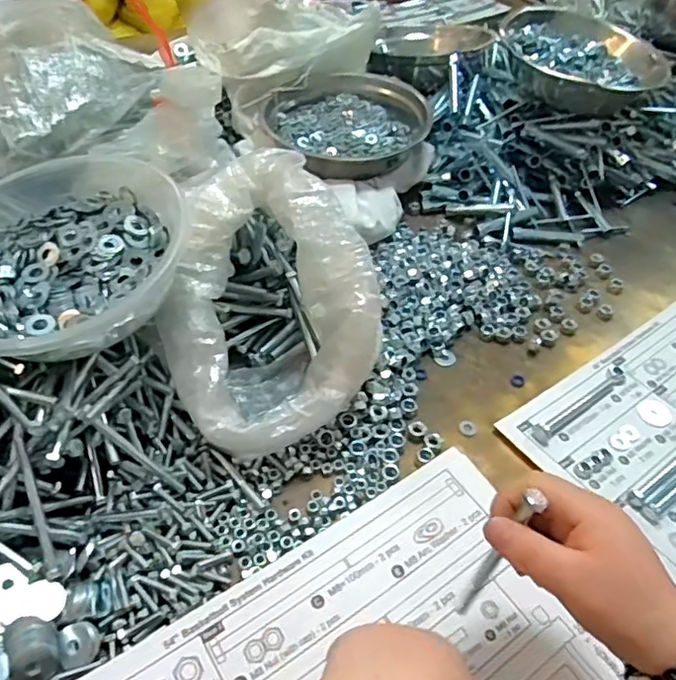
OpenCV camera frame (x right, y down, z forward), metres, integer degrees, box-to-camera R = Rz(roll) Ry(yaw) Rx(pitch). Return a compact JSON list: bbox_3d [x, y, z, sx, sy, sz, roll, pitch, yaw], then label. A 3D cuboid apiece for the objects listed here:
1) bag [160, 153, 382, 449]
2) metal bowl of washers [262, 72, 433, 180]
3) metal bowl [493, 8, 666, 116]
[{"bbox_3d":[-0.062,-0.026,0.490,0.163,0.164,0.200,-18,52,-21],"label":"bag"},{"bbox_3d":[0.010,-0.290,0.779,0.215,0.057,0.185,1,47,-5],"label":"metal bowl of washers"},{"bbox_3d":[0.333,-0.392,0.820,0.211,0.065,0.211,2,45,-2],"label":"metal bowl"}]

